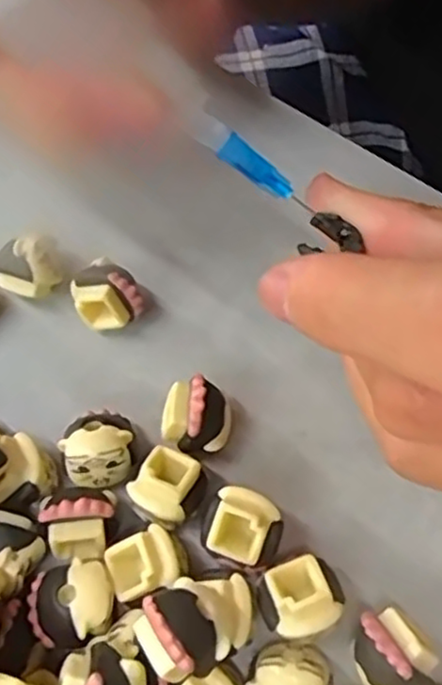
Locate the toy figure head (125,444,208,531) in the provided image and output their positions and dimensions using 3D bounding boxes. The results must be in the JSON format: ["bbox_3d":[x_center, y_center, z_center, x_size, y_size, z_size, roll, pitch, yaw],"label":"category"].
[{"bbox_3d":[-0.011,0.031,0.147,0.015,0.009,0.015,31,70,14],"label":"toy figure head"}]

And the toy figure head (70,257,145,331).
[{"bbox_3d":[-0.027,-0.010,0.167,0.014,0.017,0.015,-1,66,2],"label":"toy figure head"}]

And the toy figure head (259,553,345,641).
[{"bbox_3d":[0.015,0.051,0.137,0.015,0.015,0.014,-21,67,-7],"label":"toy figure head"}]

